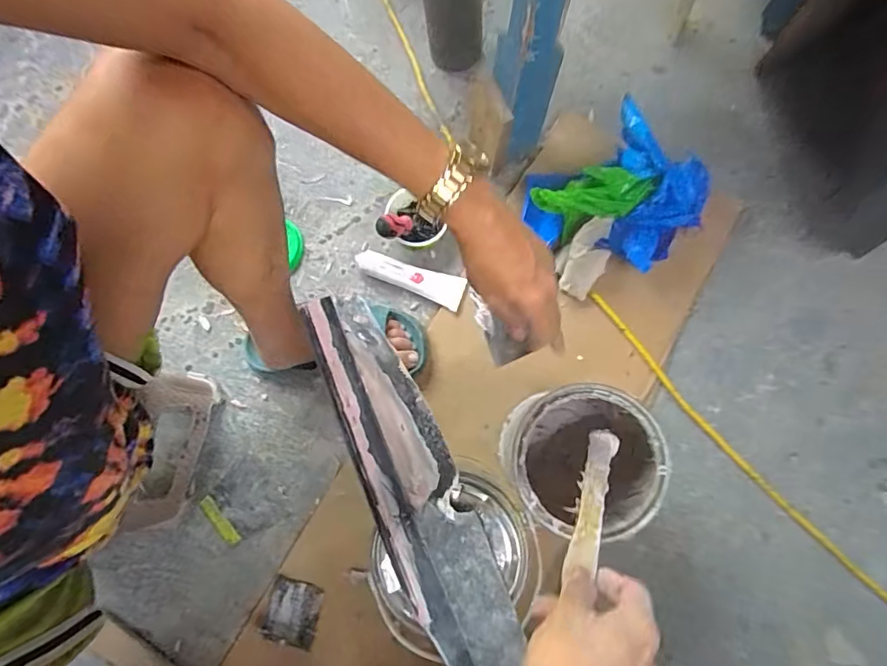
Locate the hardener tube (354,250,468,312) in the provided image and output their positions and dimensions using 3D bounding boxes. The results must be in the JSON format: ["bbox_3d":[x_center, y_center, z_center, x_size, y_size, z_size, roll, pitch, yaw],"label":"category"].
[{"bbox_3d":[-0.051,-0.083,0.782,0.167,0.030,0.046,20,81,4],"label":"hardener tube"}]

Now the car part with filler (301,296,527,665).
[{"bbox_3d":[0.041,0.311,0.494,0.085,0.034,0.746,-23,87,-4],"label":"car part with filler"}]

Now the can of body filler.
[{"bbox_3d":[0.156,0.150,0.639,0.154,0.208,0.153,0,80,0],"label":"can of body filler"}]

